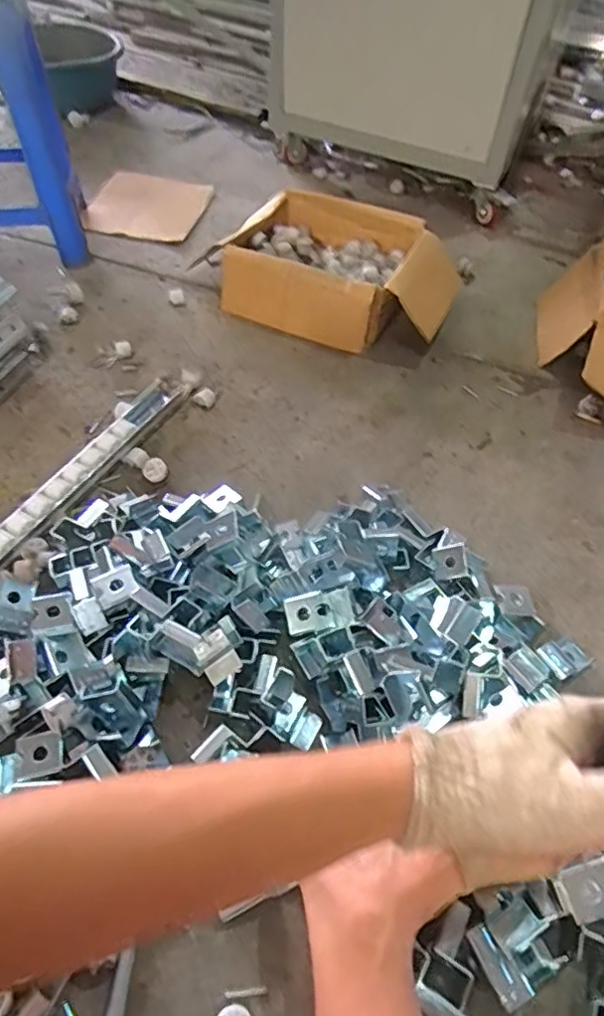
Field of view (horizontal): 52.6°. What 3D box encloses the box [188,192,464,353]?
[{"bbox_3d":[0.063,-0.497,1.267,0.501,0.140,0.361,20,51,9],"label":"box"}]

